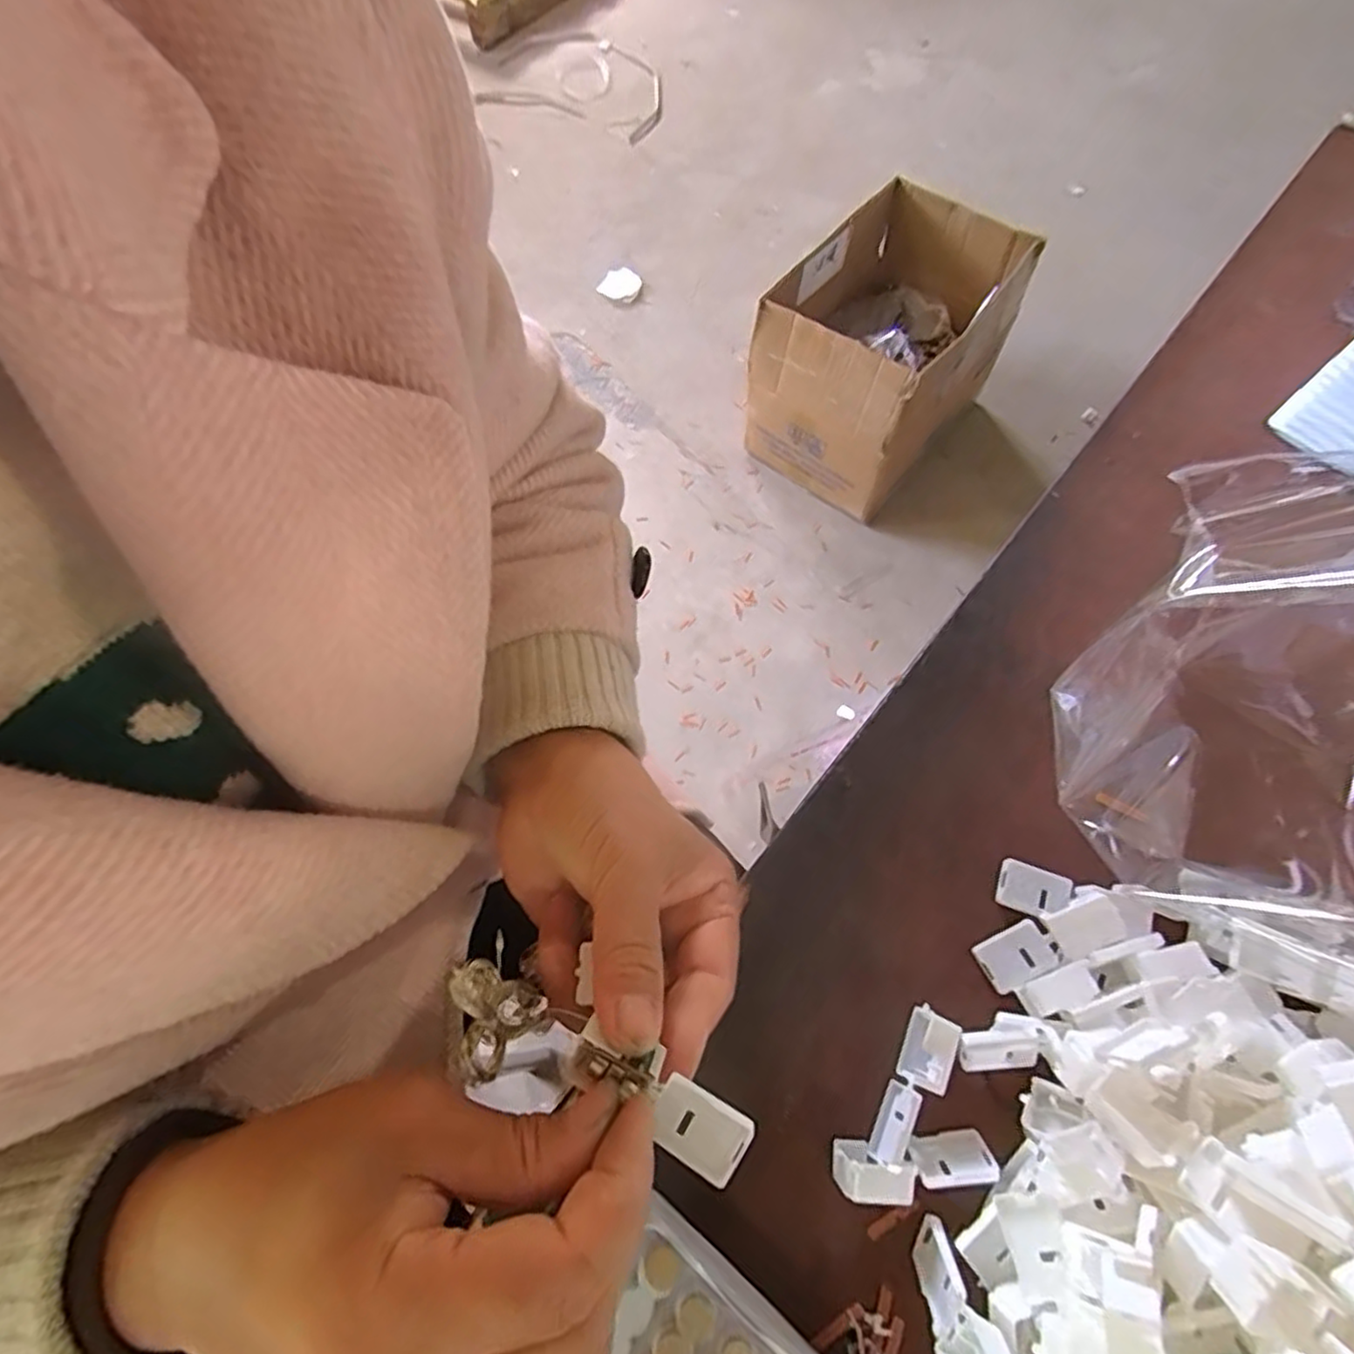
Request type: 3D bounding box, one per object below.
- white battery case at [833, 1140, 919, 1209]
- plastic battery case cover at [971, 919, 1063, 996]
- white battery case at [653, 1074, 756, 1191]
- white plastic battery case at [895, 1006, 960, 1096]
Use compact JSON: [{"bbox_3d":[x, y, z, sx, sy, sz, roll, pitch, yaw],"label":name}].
[{"bbox_3d":[0.069,0.177,0.245,0.028,0.019,0.015,8,67,7],"label":"white battery case"},{"bbox_3d":[0.135,0.112,0.276,0.027,0.004,0.020,-26,68,-8],"label":"plastic battery case cover"},{"bbox_3d":[0.007,0.127,0.195,0.027,0.006,0.020,28,94,14],"label":"white battery case"},{"bbox_3d":[0.095,0.141,0.261,0.015,0.016,0.027,21,70,12],"label":"white plastic battery case"}]

